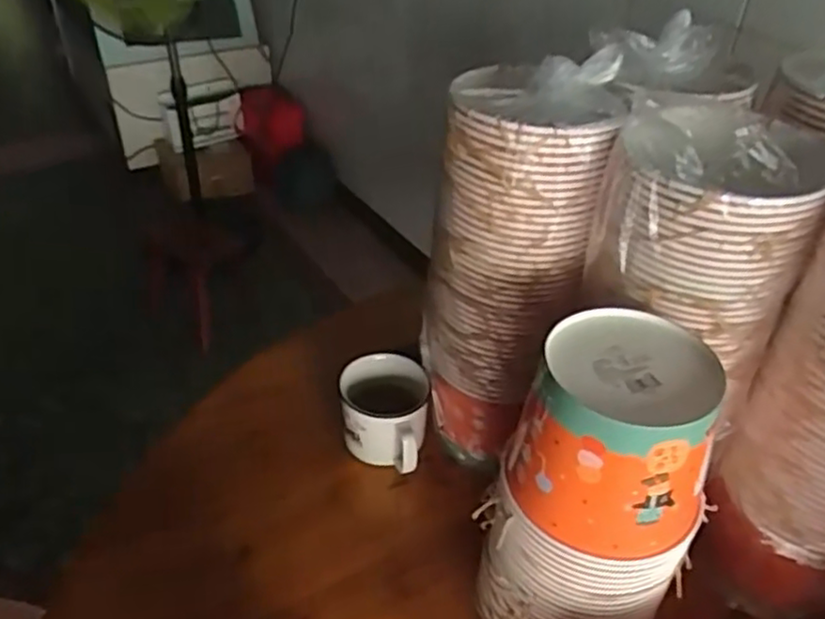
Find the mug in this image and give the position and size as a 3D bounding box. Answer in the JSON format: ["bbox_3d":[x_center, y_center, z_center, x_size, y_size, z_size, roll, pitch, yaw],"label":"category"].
[{"bbox_3d":[-0.035,0.132,0.840,0.100,0.098,0.126,2,38,0],"label":"mug"}]

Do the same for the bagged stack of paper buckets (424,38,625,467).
[{"bbox_3d":[0.094,-0.037,0.732,0.154,0.425,0.145,8,38,8],"label":"bagged stack of paper buckets"}]

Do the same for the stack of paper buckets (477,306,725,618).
[{"bbox_3d":[0.153,0.175,0.610,0.159,0.331,0.157,21,42,23],"label":"stack of paper buckets"}]

